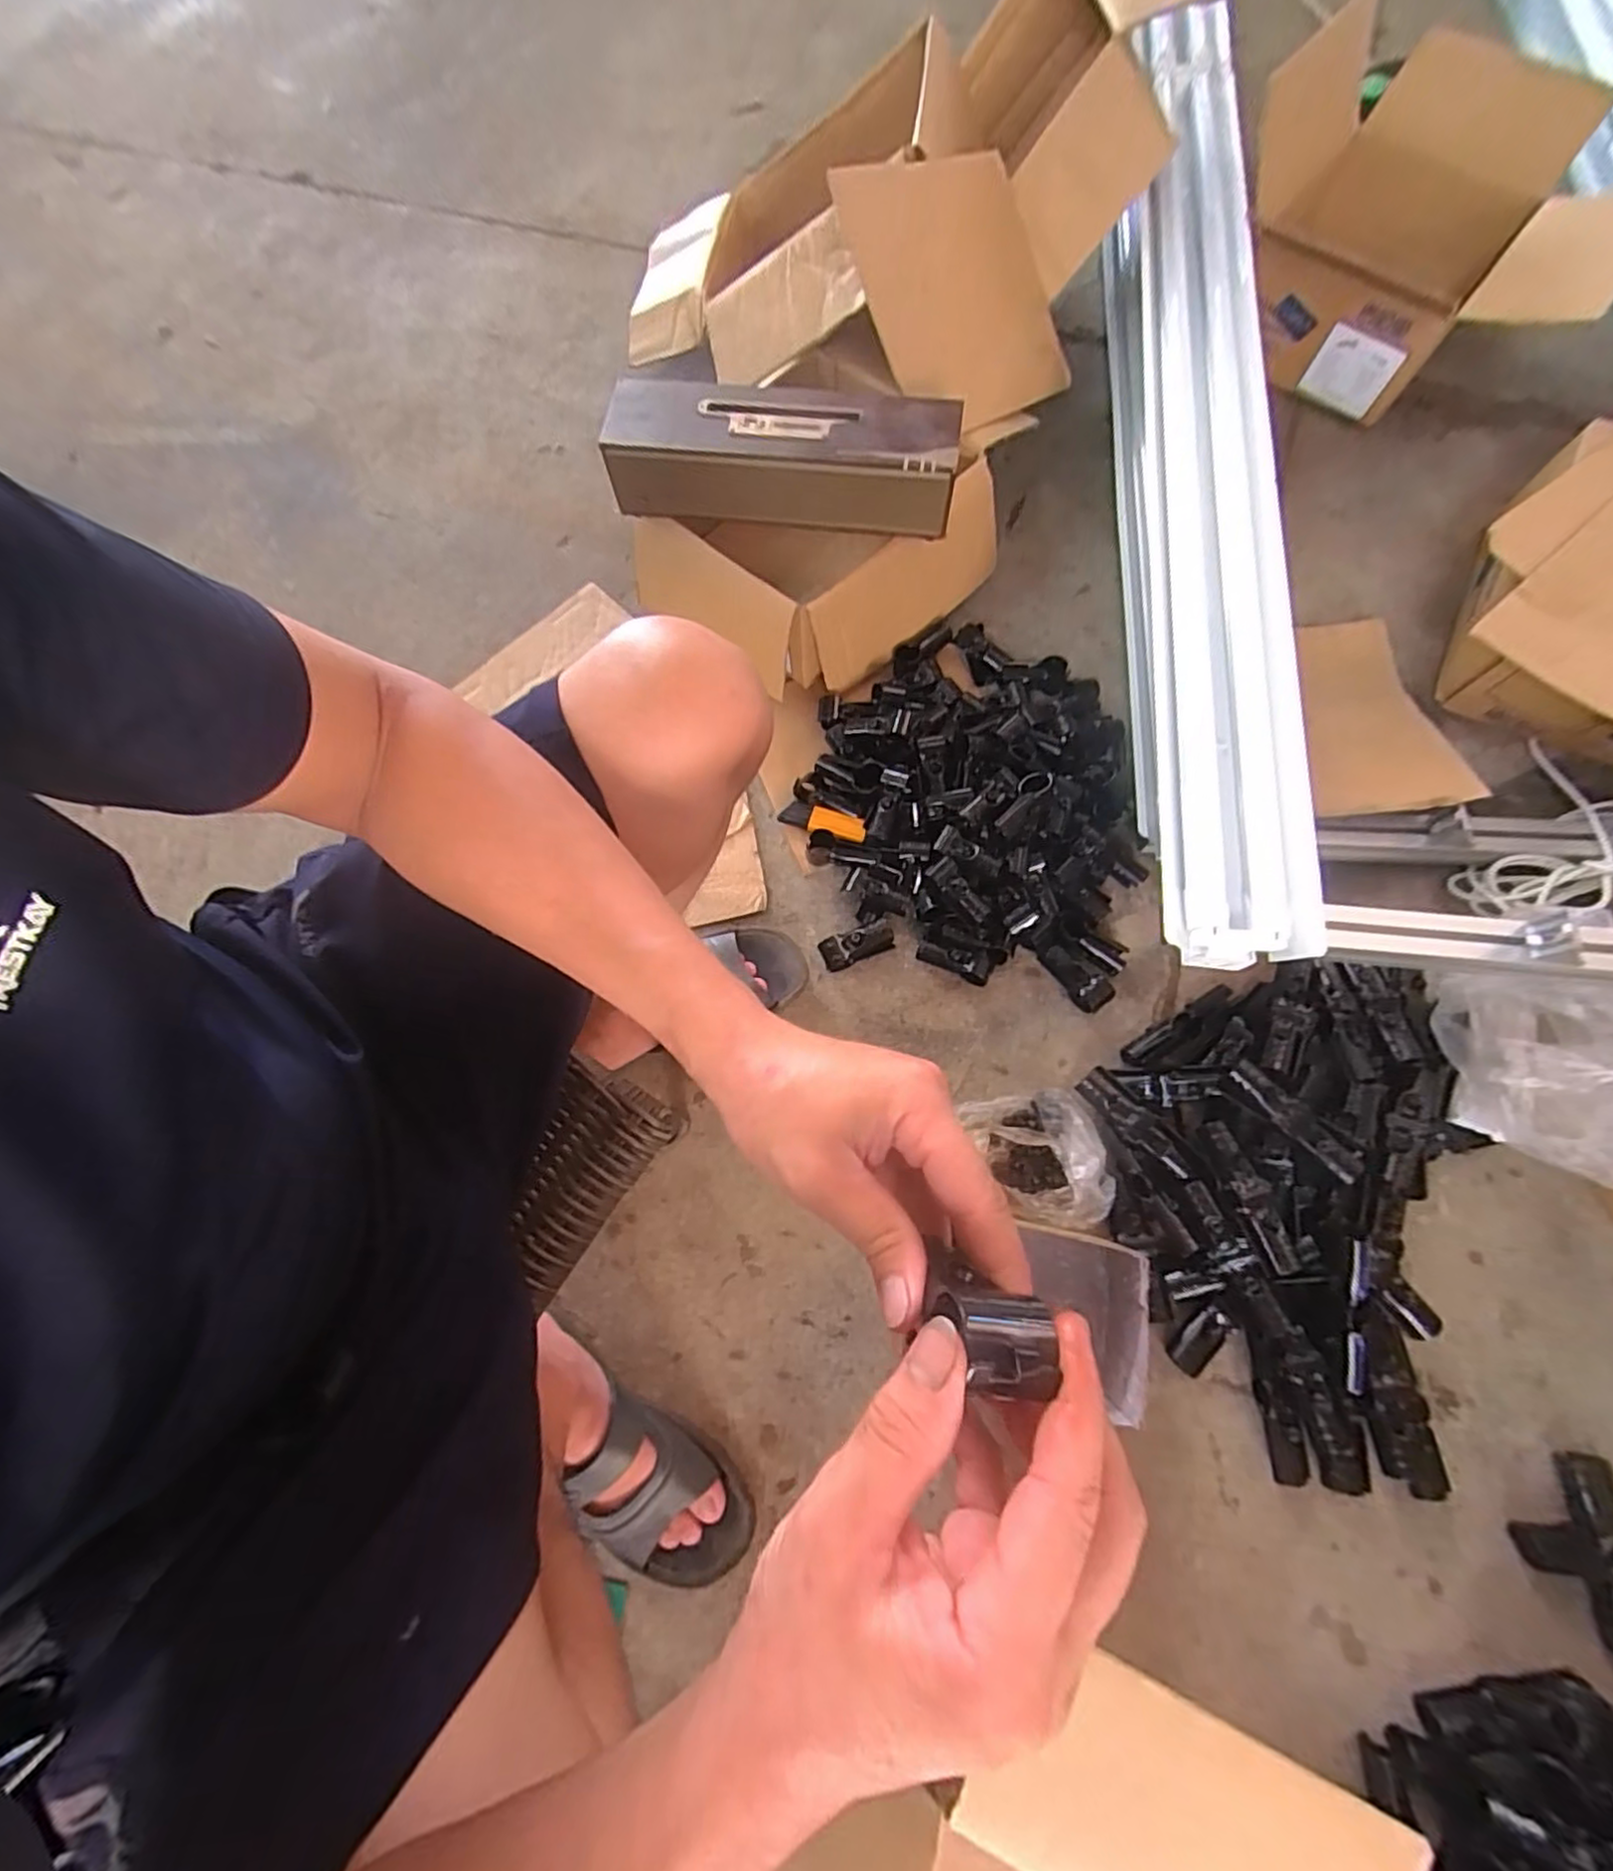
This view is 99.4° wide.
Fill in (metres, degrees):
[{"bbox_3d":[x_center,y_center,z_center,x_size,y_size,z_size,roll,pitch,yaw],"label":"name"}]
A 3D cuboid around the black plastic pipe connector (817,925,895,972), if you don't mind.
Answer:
[{"bbox_3d":[0.056,0.011,0.745,0.081,0.025,0.034,-22,72,-5],"label":"black plastic pipe connector"}]

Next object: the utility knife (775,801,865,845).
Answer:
[{"bbox_3d":[0.020,-0.131,0.792,0.102,0.021,0.033,20,73,9],"label":"utility knife"}]

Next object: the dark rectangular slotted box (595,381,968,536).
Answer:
[{"bbox_3d":[-0.030,-0.527,0.751,0.378,0.086,0.109,9,72,5],"label":"dark rectangular slotted box"}]

